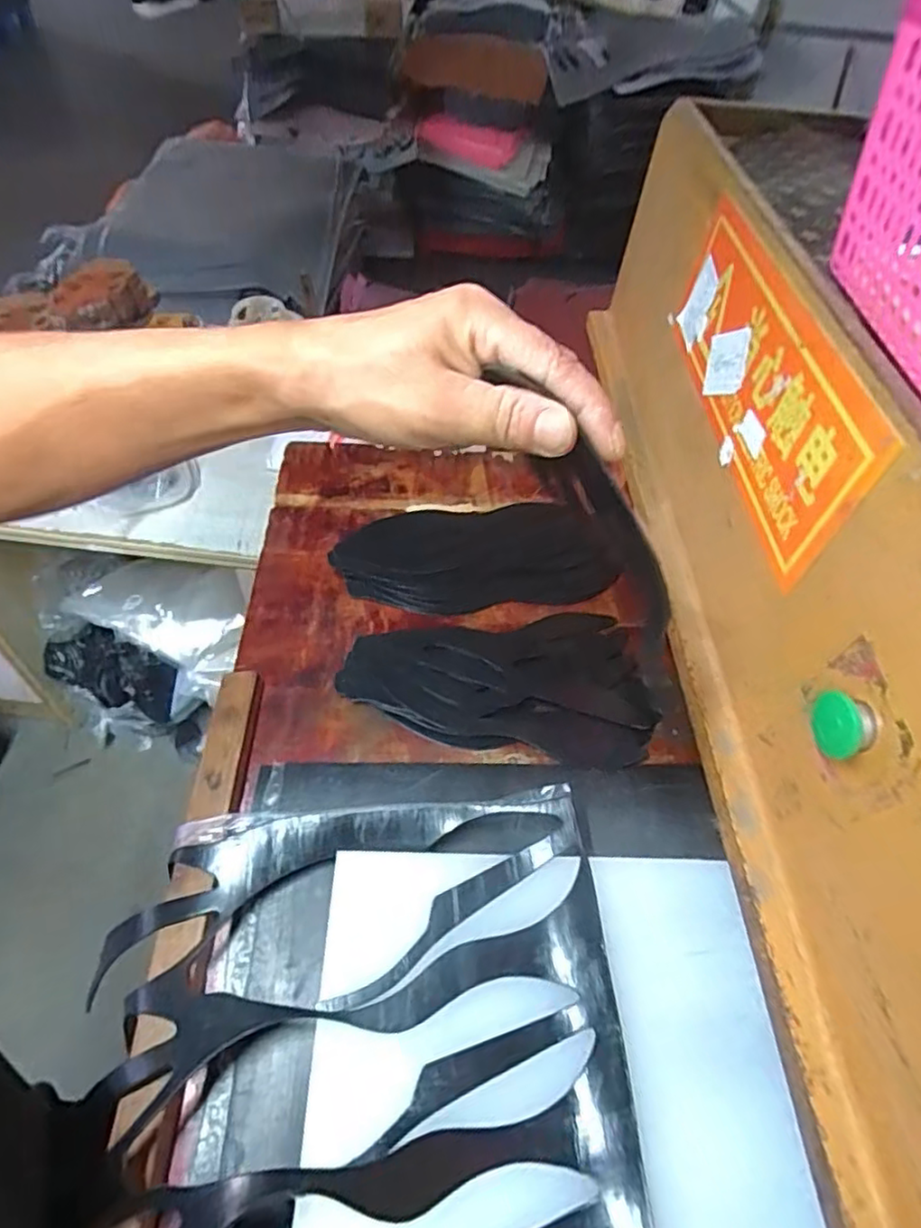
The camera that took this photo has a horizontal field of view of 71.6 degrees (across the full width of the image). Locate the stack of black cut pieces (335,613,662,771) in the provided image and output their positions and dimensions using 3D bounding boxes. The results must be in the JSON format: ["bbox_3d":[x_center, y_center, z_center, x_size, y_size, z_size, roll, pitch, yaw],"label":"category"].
[{"bbox_3d":[0.039,0.076,0.622,0.290,0.026,0.164,-4,54,-10],"label":"stack of black cut pieces"}]

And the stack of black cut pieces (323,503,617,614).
[{"bbox_3d":[0.019,-0.074,0.723,0.305,0.025,0.147,-3,54,-10],"label":"stack of black cut pieces"}]

